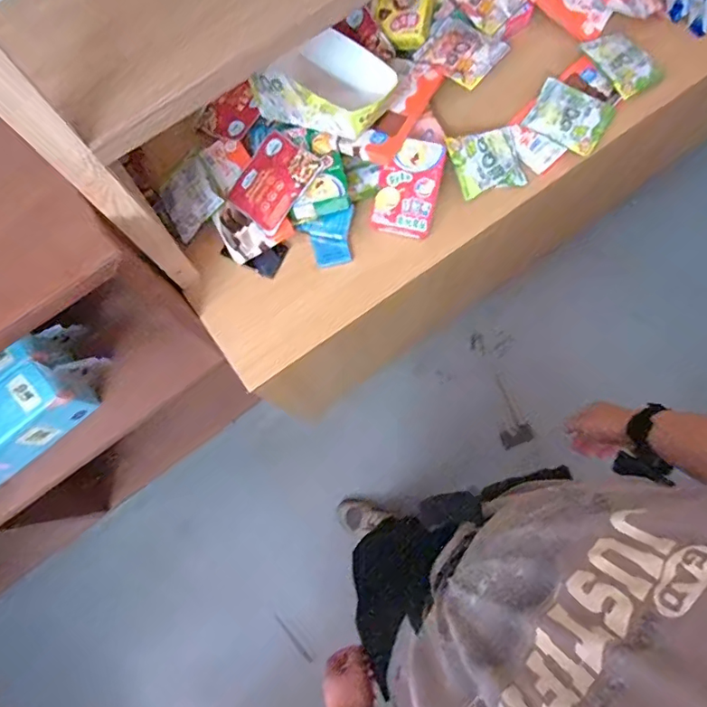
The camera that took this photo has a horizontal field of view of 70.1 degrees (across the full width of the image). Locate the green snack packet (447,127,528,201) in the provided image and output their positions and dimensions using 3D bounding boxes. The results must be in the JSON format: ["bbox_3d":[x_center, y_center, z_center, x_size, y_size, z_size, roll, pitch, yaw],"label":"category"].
[{"bbox_3d":[0.214,-0.305,0.804,0.116,0.016,0.097,-17,83,-16],"label":"green snack packet"}]

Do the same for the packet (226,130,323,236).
[{"bbox_3d":[-0.124,-0.264,0.763,0.116,0.026,0.129,41,98,25],"label":"packet"}]

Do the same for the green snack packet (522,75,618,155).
[{"bbox_3d":[0.353,-0.389,0.816,0.119,0.013,0.108,29,79,8],"label":"green snack packet"}]

